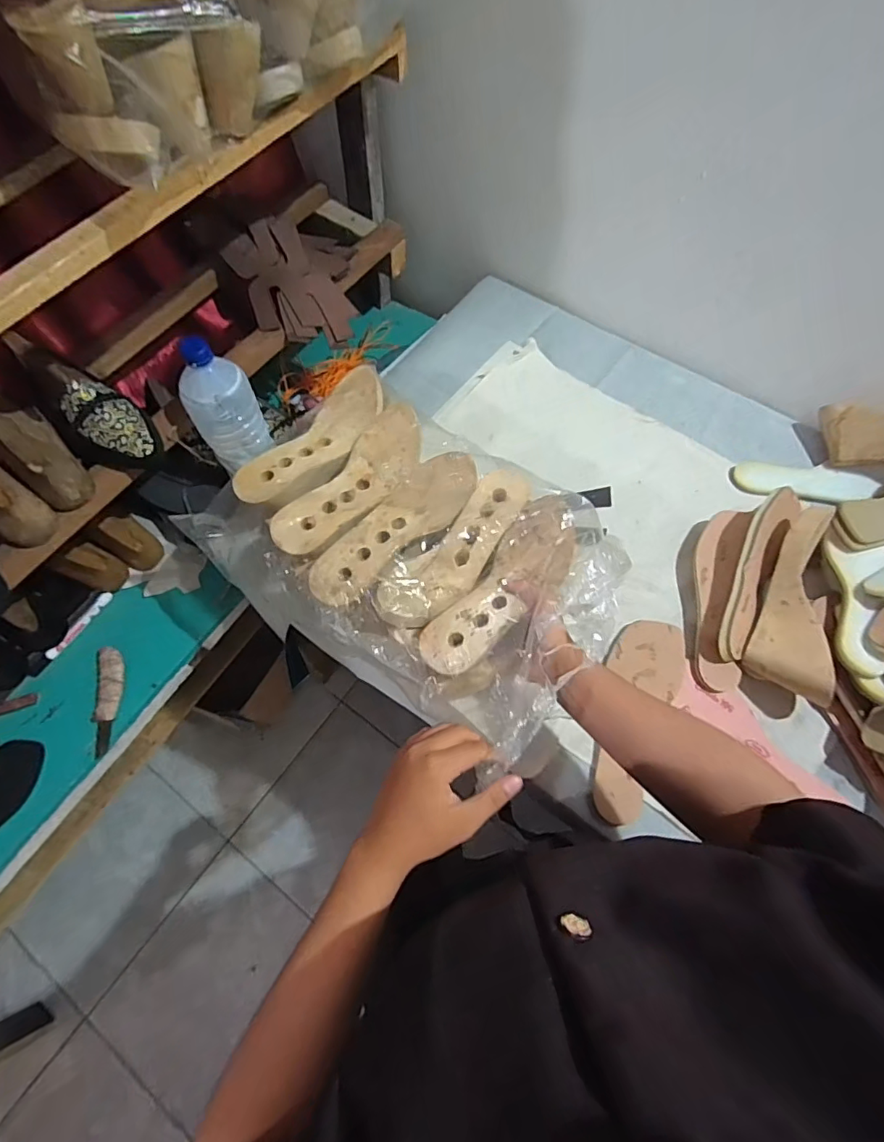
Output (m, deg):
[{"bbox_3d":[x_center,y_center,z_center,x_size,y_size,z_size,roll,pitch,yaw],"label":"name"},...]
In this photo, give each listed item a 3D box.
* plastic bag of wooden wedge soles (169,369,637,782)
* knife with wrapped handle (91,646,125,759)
[{"bbox_3d":[-0.033,-0.028,0.597,0.425,0.162,0.268,36,69,15],"label":"plastic bag of wooden wedge soles"},{"bbox_3d":[-0.472,0.181,0.726,0.034,0.018,0.150,-7,65,-4],"label":"knife with wrapped handle"}]

